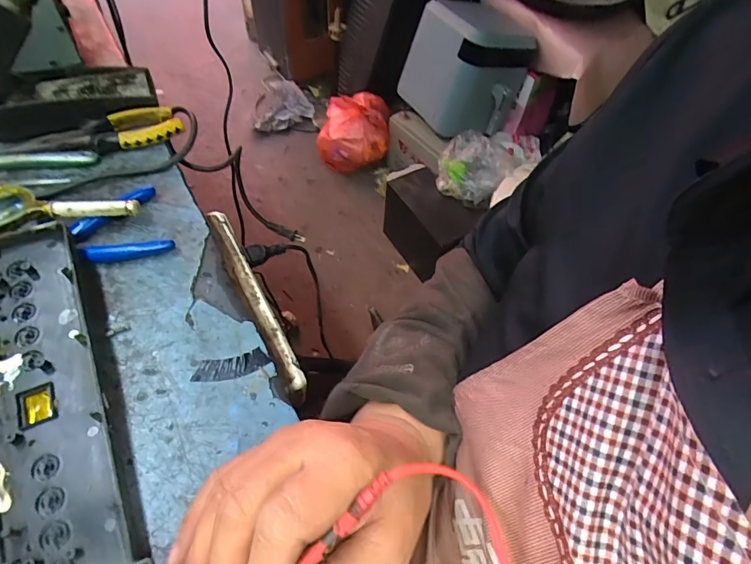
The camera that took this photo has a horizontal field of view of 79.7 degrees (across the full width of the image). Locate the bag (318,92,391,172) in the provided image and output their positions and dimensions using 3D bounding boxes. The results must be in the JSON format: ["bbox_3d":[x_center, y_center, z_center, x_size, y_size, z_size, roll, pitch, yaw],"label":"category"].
[{"bbox_3d":[-0.077,-0.531,1.601,0.247,0.186,0.191,2,55,-3],"label":"bag"}]

